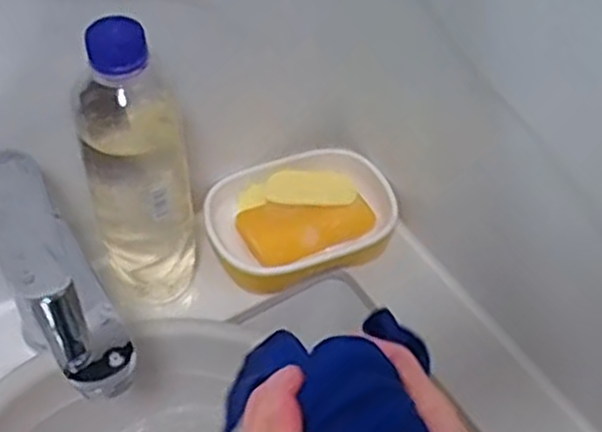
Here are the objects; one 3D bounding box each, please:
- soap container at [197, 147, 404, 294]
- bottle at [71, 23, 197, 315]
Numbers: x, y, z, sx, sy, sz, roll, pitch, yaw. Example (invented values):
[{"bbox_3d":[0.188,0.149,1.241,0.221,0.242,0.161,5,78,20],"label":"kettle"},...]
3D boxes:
[{"bbox_3d":[-0.002,-0.001,0.622,0.146,0.044,0.114,-20,54,-20],"label":"soap container"},{"bbox_3d":[-0.109,-0.016,0.517,0.078,0.241,0.065,-5,50,-8],"label":"bottle"}]

